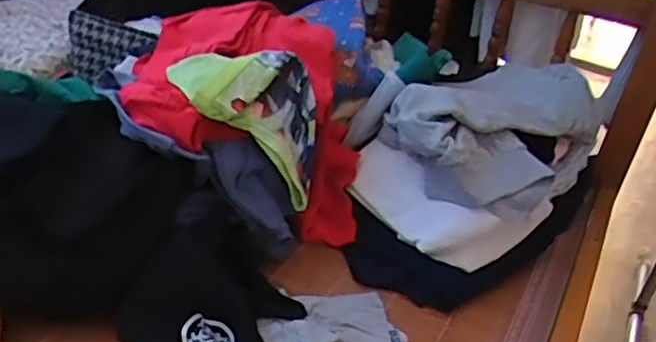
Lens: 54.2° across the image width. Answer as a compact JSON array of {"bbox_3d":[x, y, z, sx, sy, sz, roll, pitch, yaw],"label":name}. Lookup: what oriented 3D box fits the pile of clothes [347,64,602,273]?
[{"bbox_3d":[0.218,-0.041,0.913,0.238,0.152,0.385,26,36,27],"label":"pile of clothes"}]

